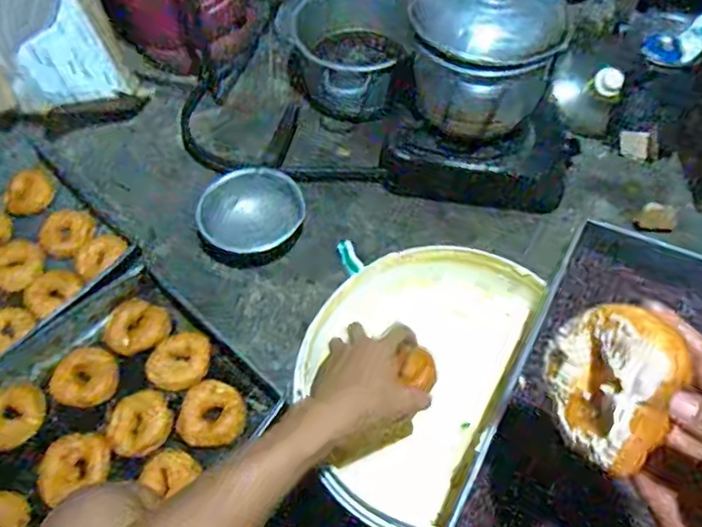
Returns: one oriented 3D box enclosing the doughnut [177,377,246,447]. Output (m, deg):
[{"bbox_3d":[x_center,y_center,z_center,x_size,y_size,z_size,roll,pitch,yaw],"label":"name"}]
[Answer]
[{"bbox_3d":[-0.206,0.224,0.877,0.092,0.027,0.107,-13,58,-5],"label":"doughnut"}]

